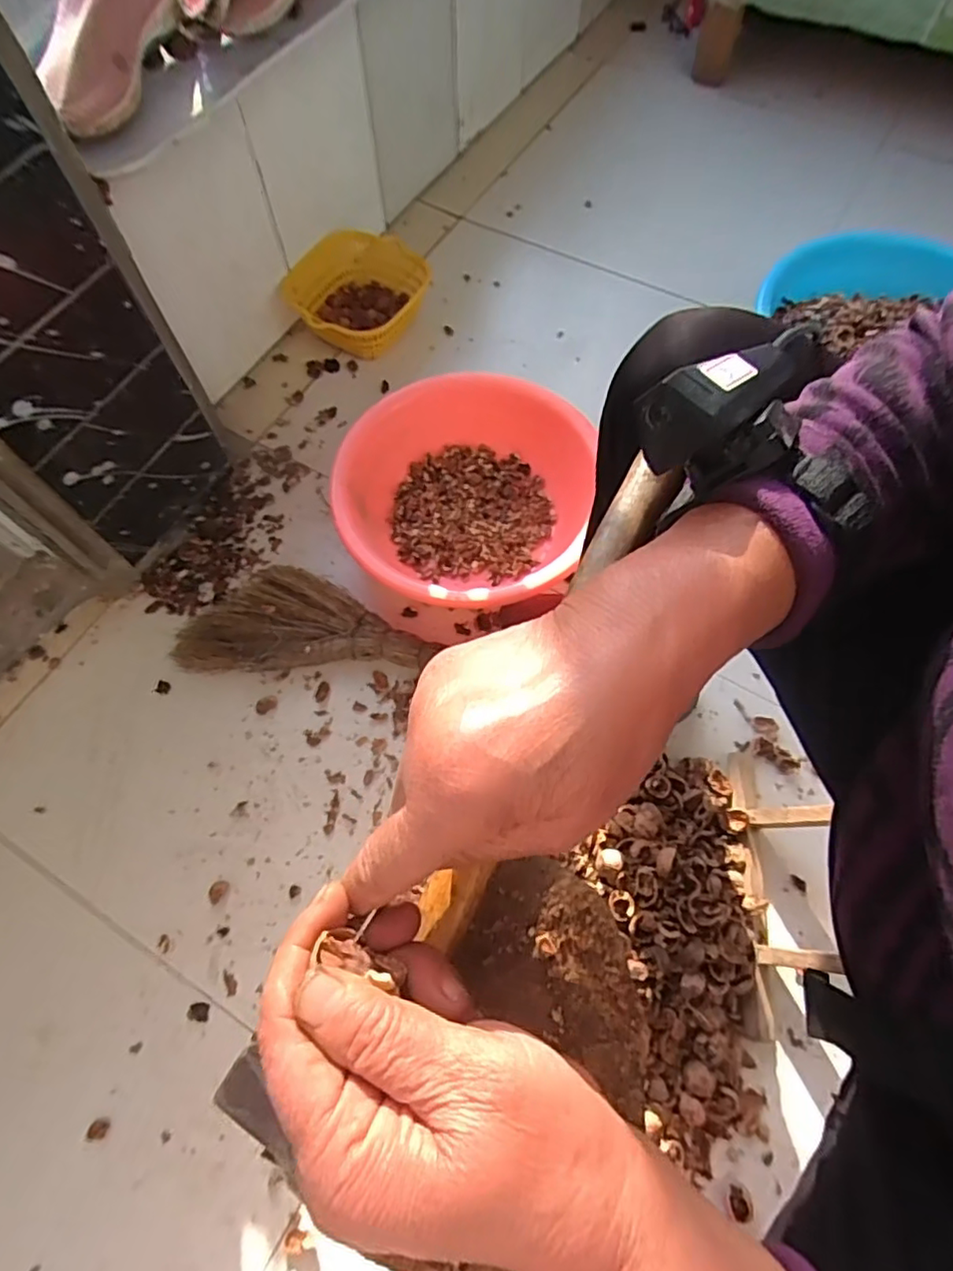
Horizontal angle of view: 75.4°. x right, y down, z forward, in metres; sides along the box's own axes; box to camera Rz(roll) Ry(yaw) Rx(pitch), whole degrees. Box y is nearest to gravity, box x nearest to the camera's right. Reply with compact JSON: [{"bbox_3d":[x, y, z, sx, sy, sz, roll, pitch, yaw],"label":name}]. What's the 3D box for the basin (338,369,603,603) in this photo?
[{"bbox_3d":[-0.018,-0.164,0.811,0.319,0.118,0.299,0,66,1],"label":"basin"}]

